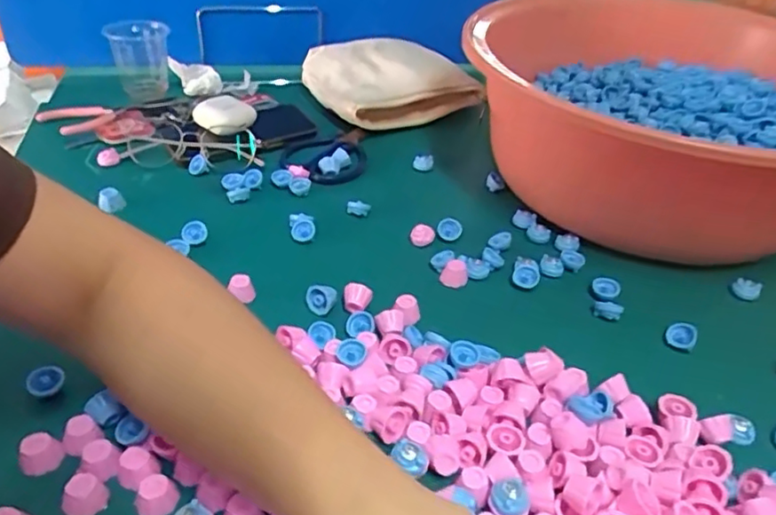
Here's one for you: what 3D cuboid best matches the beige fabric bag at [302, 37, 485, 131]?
[{"bbox_3d":[0.000,-0.196,0.694,0.153,0.074,0.137,-15,39,-24],"label":"beige fabric bag"}]

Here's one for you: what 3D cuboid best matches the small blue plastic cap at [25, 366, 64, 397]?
[{"bbox_3d":[-0.197,0.072,0.351,0.019,0.010,0.018,-16,40,-25],"label":"small blue plastic cap"}]

